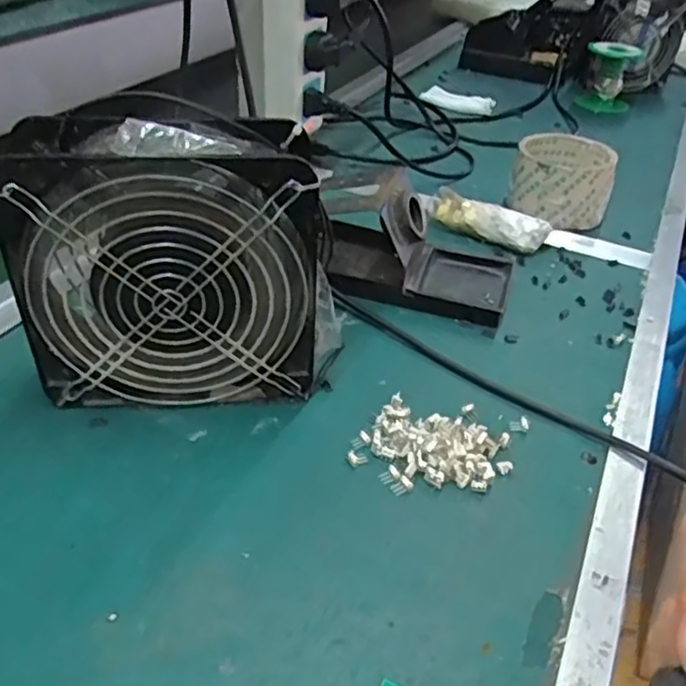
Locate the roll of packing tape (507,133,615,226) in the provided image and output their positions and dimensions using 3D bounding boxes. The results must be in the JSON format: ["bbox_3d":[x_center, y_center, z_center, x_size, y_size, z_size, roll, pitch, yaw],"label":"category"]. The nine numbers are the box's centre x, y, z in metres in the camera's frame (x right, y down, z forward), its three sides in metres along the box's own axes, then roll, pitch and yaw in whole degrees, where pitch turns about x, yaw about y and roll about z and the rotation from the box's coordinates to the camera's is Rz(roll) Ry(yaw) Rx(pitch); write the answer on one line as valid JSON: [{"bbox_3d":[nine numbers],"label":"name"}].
[{"bbox_3d":[0.193,-0.144,0.586,0.083,0.058,0.082,14,39,13],"label":"roll of packing tape"}]

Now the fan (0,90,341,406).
[{"bbox_3d":[-0.086,-0.042,0.351,0.157,0.157,0.055,-1,38,-6],"label":"fan"}]

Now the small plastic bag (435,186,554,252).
[{"bbox_3d":[0.119,-0.099,0.538,0.095,0.032,0.017,24,42,24],"label":"small plastic bag"}]

